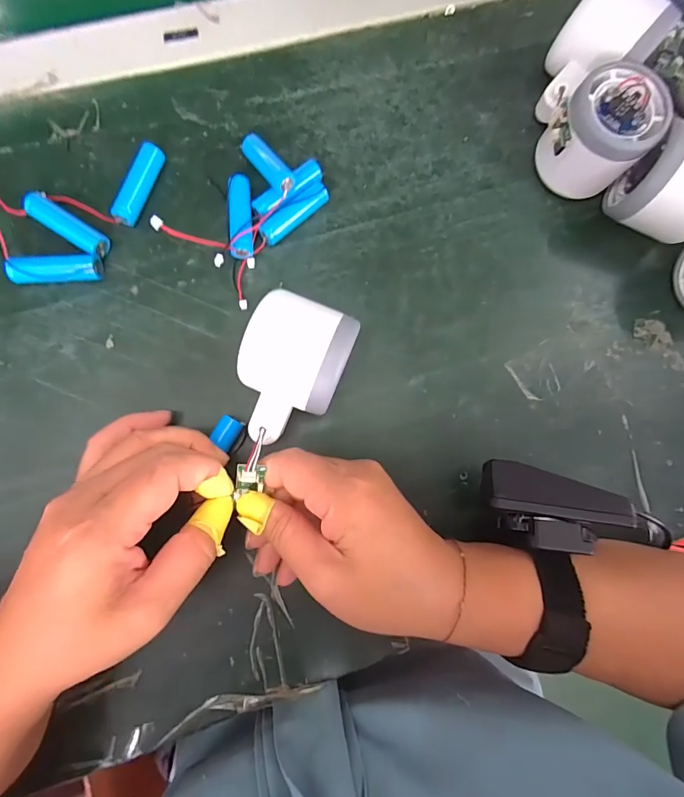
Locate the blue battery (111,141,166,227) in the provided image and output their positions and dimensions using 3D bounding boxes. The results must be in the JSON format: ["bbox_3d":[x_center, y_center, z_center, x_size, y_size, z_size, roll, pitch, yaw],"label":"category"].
[{"bbox_3d":[-0.129,-0.136,0.256,0.012,0.014,0.052,23,83,-2],"label":"blue battery"}]

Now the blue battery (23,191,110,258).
[{"bbox_3d":[-0.170,-0.107,0.249,0.051,0.012,0.015,32,83,-1],"label":"blue battery"}]

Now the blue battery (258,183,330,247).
[{"bbox_3d":[-0.031,-0.121,0.264,0.051,0.012,0.011,-42,89,-7],"label":"blue battery"}]

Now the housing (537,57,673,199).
[{"bbox_3d":[0.165,-0.169,0.264,0.056,0.054,0.060,0,85,-5],"label":"housing"}]

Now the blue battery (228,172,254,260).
[{"bbox_3d":[-0.065,-0.116,0.258,0.014,0.019,0.053,-5,85,-5],"label":"blue battery"}]

